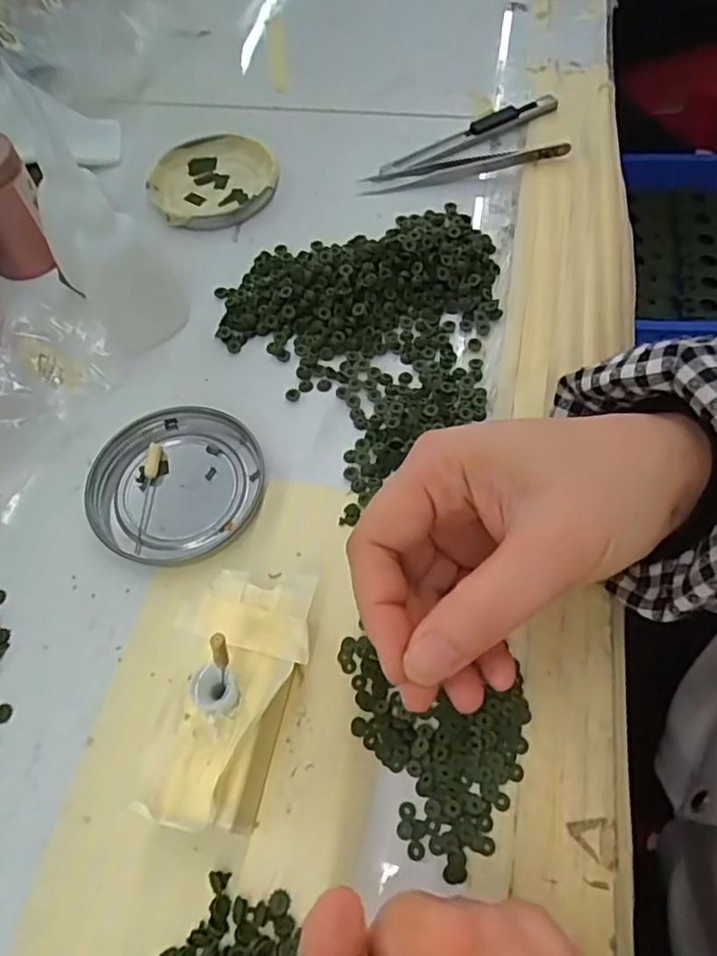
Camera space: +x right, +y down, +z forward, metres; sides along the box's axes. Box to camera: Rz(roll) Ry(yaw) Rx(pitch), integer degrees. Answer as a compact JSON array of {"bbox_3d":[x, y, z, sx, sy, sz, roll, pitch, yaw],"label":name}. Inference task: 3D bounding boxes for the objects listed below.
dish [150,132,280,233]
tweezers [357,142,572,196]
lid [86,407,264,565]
[{"bbox_3d":[-0.091,-0.187,0.393,0.077,0.009,0.075,-1,61,3],"label":"dish"},{"bbox_3d":[0.065,-0.193,0.383,0.125,0.012,0.015,-8,61,-1],"label":"tweezers"},{"bbox_3d":[-0.084,0.002,0.290,0.078,0.007,0.075,-1,61,3],"label":"lid"}]

